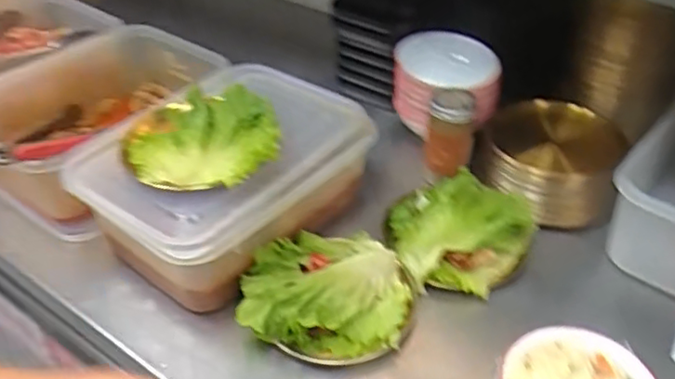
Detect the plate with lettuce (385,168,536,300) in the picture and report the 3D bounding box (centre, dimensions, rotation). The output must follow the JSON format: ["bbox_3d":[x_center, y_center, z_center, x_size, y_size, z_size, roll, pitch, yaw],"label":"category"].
[{"bbox_3d":[0.133,0.042,0.703,0.162,0.062,0.150,0,40,0],"label":"plate with lettuce"}]

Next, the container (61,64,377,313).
[{"bbox_3d":[-0.121,-0.017,0.733,0.224,0.105,0.304,28,47,29],"label":"container"}]

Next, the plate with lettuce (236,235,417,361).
[{"bbox_3d":[-0.007,0.101,0.658,0.171,0.048,0.151,7,41,8],"label":"plate with lettuce"}]

